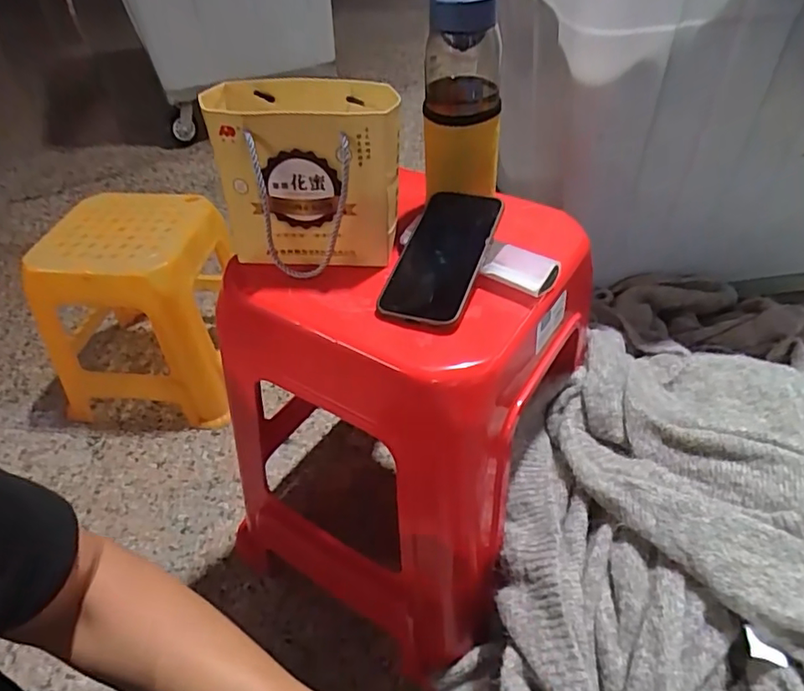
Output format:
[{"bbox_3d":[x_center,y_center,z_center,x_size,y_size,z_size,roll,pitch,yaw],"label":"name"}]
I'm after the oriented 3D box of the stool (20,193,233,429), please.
[{"bbox_3d":[-0.467,-0.066,1.037,0.305,0.335,0.257,3,44,5],"label":"stool"}]

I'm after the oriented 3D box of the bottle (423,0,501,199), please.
[{"bbox_3d":[0.061,-0.248,0.561,0.076,0.232,0.082,4,44,7],"label":"bottle"}]

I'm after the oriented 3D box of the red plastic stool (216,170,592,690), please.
[{"bbox_3d":[0.014,0.092,0.701,0.323,0.506,0.341,22,49,24],"label":"red plastic stool"}]

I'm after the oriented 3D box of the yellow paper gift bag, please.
[{"bbox_3d":[-0.085,-0.158,0.535,0.168,0.153,0.091,2,44,5],"label":"yellow paper gift bag"}]

